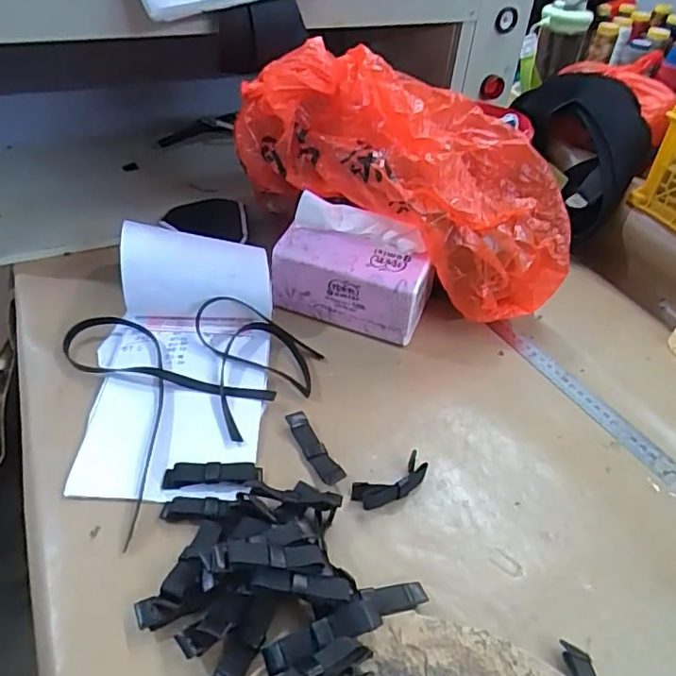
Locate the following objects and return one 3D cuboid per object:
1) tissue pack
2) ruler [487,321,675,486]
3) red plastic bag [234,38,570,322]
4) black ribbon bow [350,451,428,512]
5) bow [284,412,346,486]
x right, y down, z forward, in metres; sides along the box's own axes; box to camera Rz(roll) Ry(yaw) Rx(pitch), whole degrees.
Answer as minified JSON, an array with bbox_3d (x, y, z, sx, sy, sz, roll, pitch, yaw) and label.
[{"bbox_3d":[0.016,-0.062,0.555,0.143,0.118,0.067,20,43,18],"label":"tissue pack"},{"bbox_3d":[0.223,0.048,0.533,0.027,0.008,0.210,-18,44,-24],"label":"ruler"},{"bbox_3d":[0.073,-0.151,0.553,0.339,0.151,0.162,26,39,-11],"label":"red plastic bag"},{"bbox_3d":[0.039,0.109,0.431,0.057,0.019,0.022,-17,44,-23],"label":"black ribbon bow"},{"bbox_3d":[-0.019,0.086,0.453,0.017,0.006,0.073,-18,45,-24],"label":"bow"}]

